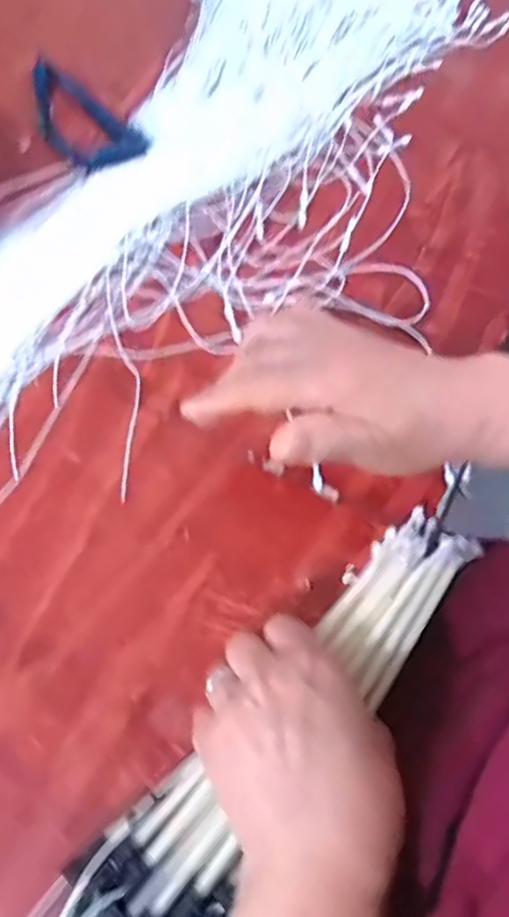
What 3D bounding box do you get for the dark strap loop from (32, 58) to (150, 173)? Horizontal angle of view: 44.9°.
[{"bbox_3d":[-0.152,-0.297,0.521,0.063,0.026,0.177,-30,68,-10],"label":"dark strap loop"}]

